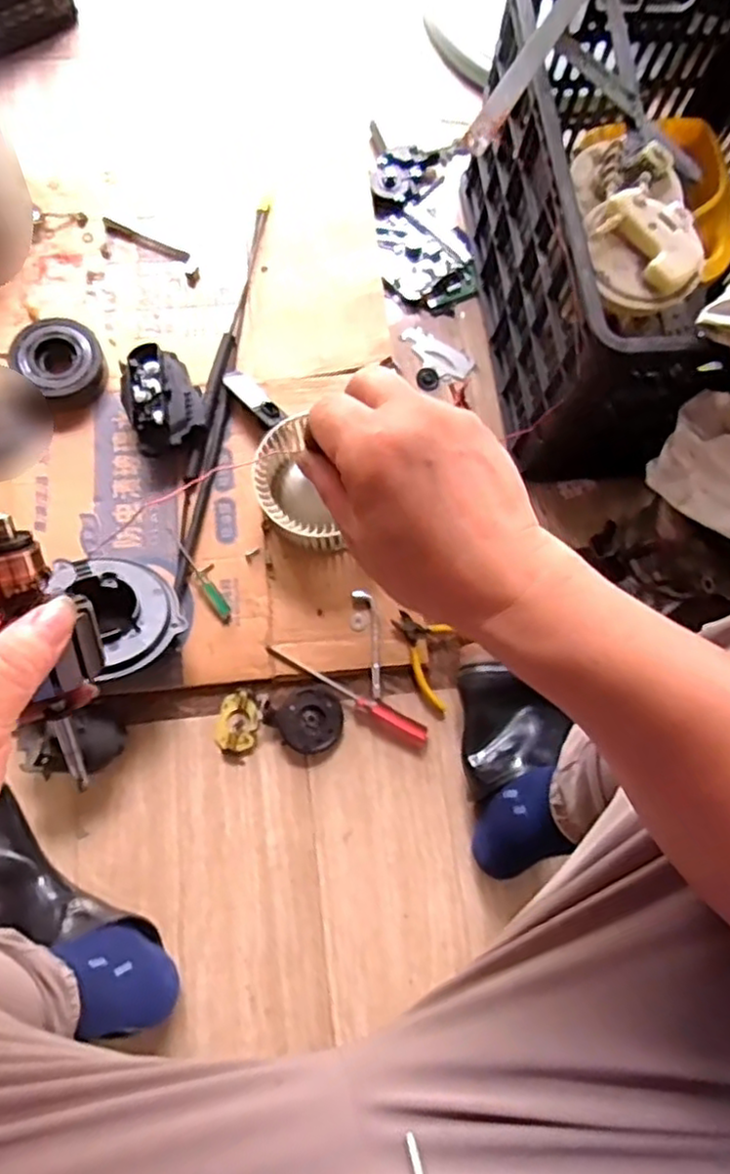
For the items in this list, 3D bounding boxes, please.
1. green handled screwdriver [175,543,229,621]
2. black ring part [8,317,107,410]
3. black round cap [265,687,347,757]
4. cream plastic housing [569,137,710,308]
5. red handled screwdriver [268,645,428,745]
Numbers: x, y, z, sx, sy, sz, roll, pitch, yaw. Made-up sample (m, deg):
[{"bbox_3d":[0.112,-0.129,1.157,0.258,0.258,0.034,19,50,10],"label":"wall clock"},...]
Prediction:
[{"bbox_3d":[-0.182,-0.008,0.781,0.017,0.011,0.100,-36,77,-12],"label":"green handled screwdriver"},{"bbox_3d":[-0.358,-0.264,0.830,0.094,0.039,0.100,0,72,-1],"label":"black ring part"},{"bbox_3d":[-0.060,0.147,0.768,0.072,0.020,0.068,0,72,-1],"label":"black round cap"},{"bbox_3d":[0.264,-0.361,0.675,0.106,0.057,0.204,5,74,-3],"label":"cream plastic housing"},{"bbox_3d":[-0.018,0.117,0.775,0.196,0.021,0.020,30,74,8],"label":"red handled screwdriver"}]

